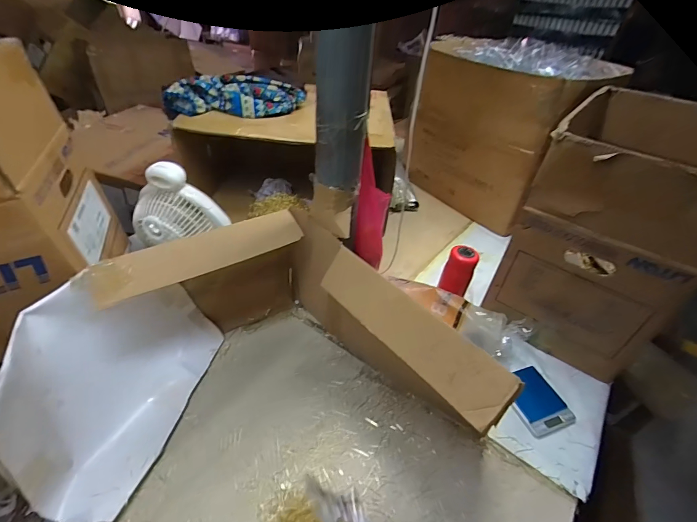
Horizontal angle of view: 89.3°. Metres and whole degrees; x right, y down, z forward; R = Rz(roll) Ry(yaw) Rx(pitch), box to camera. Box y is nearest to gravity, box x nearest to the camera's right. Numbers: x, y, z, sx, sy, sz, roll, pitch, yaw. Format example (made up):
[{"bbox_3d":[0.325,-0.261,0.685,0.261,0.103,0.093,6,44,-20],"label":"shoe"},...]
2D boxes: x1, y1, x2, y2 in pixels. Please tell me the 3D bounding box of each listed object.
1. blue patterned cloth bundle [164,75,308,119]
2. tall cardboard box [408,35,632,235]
[{"bbox_3d":[-0.335,-0.491,1.058,0.400,0.089,0.132,-7,41,-15],"label":"blue patterned cloth bundle"},{"bbox_3d":[0.546,-0.472,1.307,0.320,0.541,0.553,-21,46,-29],"label":"tall cardboard box"}]

